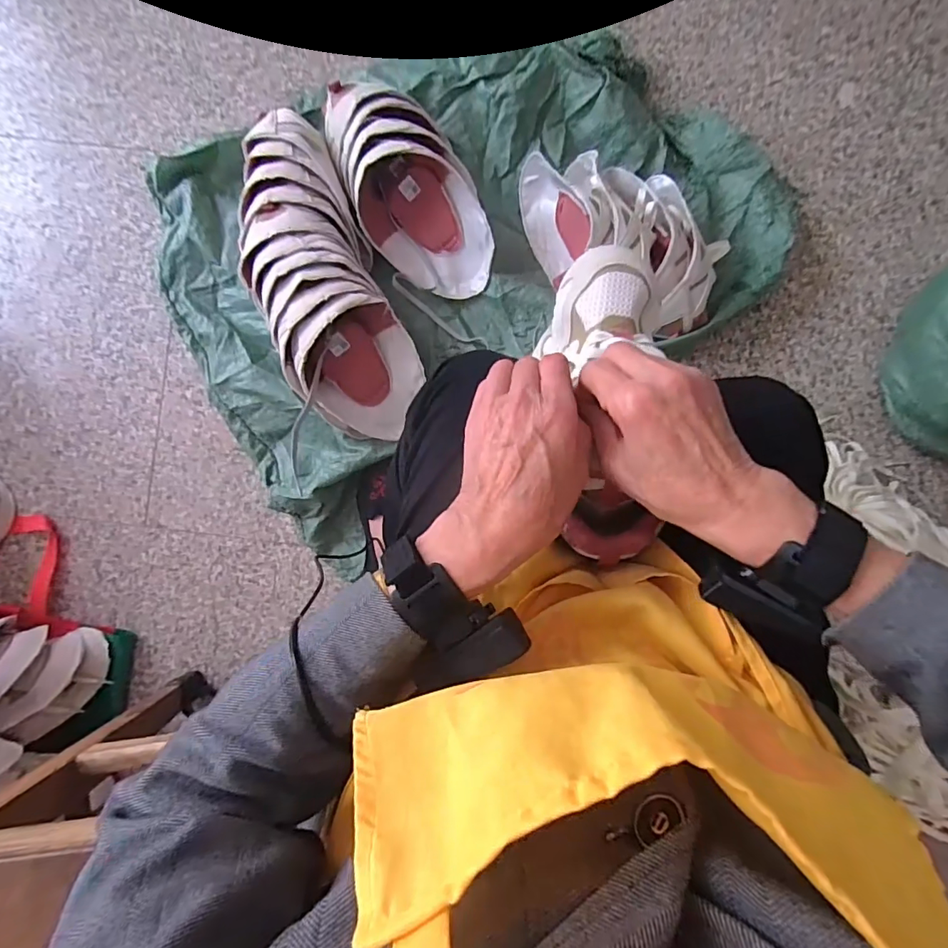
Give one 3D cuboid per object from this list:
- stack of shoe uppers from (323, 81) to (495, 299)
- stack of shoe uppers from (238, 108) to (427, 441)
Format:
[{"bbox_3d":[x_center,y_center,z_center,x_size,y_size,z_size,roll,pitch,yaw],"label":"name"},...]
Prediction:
[{"bbox_3d":[-0.089,-0.392,0.695,0.160,0.118,0.282,-28,88,1],"label":"stack of shoe uppers"},{"bbox_3d":[-0.216,-0.267,0.683,0.168,0.113,0.401,-23,88,1],"label":"stack of shoe uppers"}]

